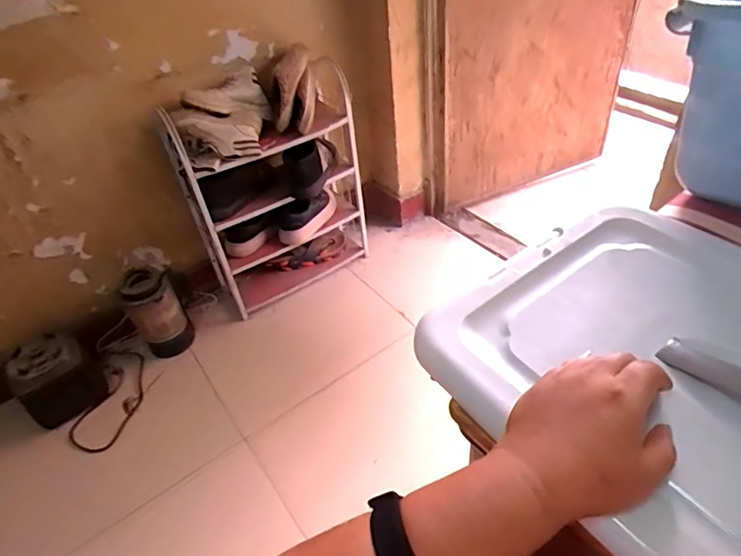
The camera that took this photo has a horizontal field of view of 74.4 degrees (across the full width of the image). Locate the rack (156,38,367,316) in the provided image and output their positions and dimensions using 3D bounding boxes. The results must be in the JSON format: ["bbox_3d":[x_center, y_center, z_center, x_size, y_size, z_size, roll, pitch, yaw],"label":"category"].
[{"bbox_3d":[-0.289,-0.290,1.583,0.561,0.674,0.251,-26,45,-19],"label":"rack"}]

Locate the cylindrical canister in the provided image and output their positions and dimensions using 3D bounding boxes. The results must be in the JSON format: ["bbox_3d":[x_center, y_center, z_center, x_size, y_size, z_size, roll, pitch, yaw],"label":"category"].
[{"bbox_3d":[-0.634,0.109,1.469,0.138,0.268,0.126,-23,44,-16],"label":"cylindrical canister"}]

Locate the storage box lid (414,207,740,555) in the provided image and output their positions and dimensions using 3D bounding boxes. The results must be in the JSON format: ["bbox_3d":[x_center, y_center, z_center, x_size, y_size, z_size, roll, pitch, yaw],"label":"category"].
[{"bbox_3d":[0.285,0.080,0.377,0.339,0.029,0.413,-29,46,-22],"label":"storage box lid"}]

